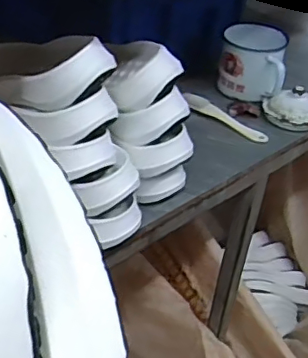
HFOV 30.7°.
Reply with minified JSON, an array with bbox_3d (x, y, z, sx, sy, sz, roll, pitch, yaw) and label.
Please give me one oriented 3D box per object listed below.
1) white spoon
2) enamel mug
[{"bbox_3d":[0.105,-0.094,0.847,0.148,0.024,0.032,26,43,23],"label":"white spoon"},{"bbox_3d":[0.159,-0.189,0.906,0.101,0.087,0.104,10,39,5],"label":"enamel mug"}]

